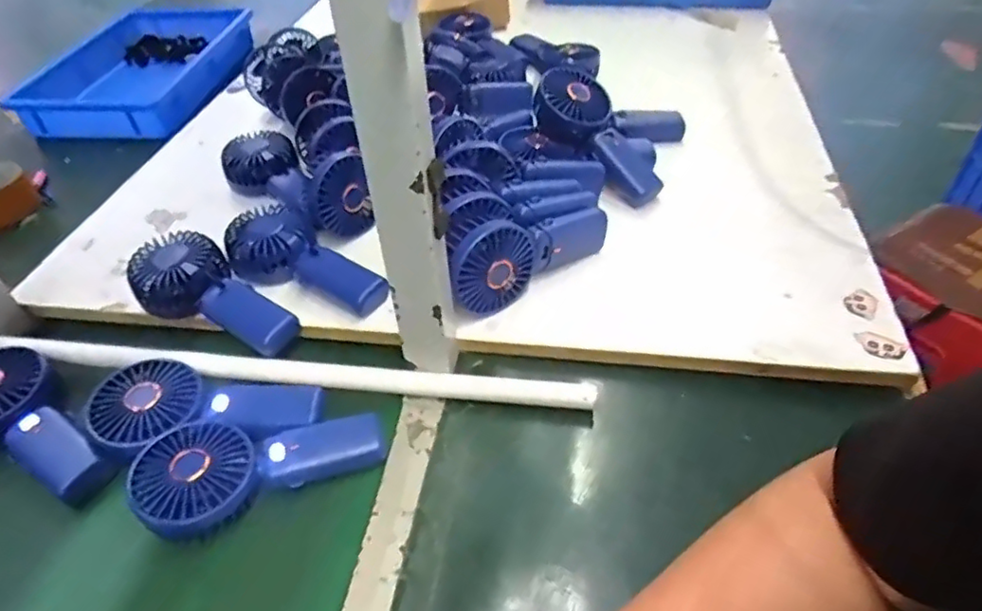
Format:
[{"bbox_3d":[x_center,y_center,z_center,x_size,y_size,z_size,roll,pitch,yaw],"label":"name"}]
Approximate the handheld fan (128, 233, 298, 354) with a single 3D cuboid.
[{"bbox_3d":[-0.261,-0.009,0.591,0.173,0.054,0.080,24,49,25],"label":"handheld fan"}]

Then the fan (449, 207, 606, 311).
[{"bbox_3d":[0.038,-0.056,0.586,0.178,0.077,0.034,-31,51,-27],"label":"fan"}]

